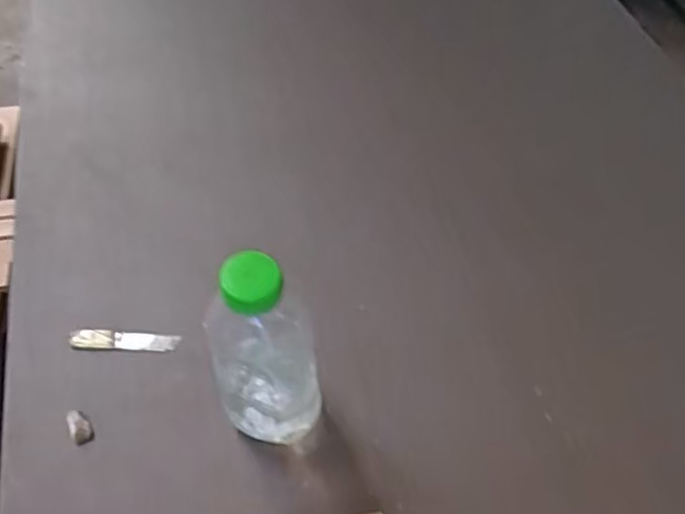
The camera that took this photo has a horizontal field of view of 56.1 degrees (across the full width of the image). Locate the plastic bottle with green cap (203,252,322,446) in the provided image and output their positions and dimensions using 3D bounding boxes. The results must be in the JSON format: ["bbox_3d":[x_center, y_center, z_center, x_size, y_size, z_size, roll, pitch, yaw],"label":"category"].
[{"bbox_3d":[-0.061,0.075,0.502,0.074,0.226,0.067,-3,53,-2],"label":"plastic bottle with green cap"}]

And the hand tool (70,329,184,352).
[{"bbox_3d":[-0.211,0.081,0.622,0.104,0.005,0.021,5,53,4],"label":"hand tool"}]

